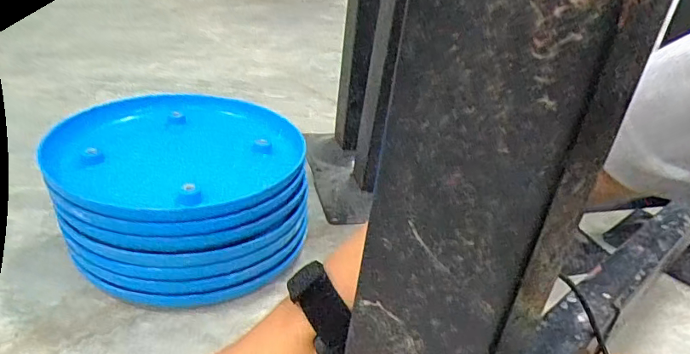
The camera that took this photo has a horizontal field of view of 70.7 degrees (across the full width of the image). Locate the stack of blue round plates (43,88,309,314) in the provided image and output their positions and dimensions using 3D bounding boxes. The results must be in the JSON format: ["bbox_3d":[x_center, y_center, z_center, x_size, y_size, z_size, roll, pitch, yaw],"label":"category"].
[{"bbox_3d":[-0.200,0.018,0.620,0.290,0.144,0.290,-2,31,-15],"label":"stack of blue round plates"}]

